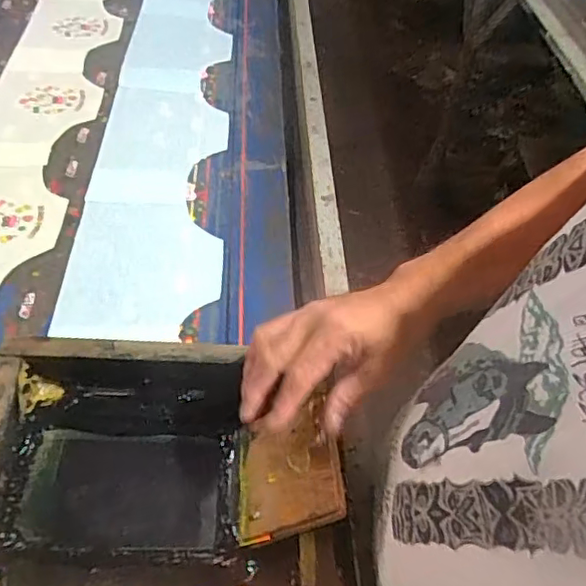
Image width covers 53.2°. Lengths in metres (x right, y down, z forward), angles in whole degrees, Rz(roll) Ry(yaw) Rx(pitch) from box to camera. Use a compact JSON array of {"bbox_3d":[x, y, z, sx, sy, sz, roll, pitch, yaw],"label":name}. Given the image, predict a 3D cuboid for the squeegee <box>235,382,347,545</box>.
[{"bbox_3d":[-0.007,0.140,0.466,0.103,0.010,0.096,-28,45,26],"label":"squeegee"}]

